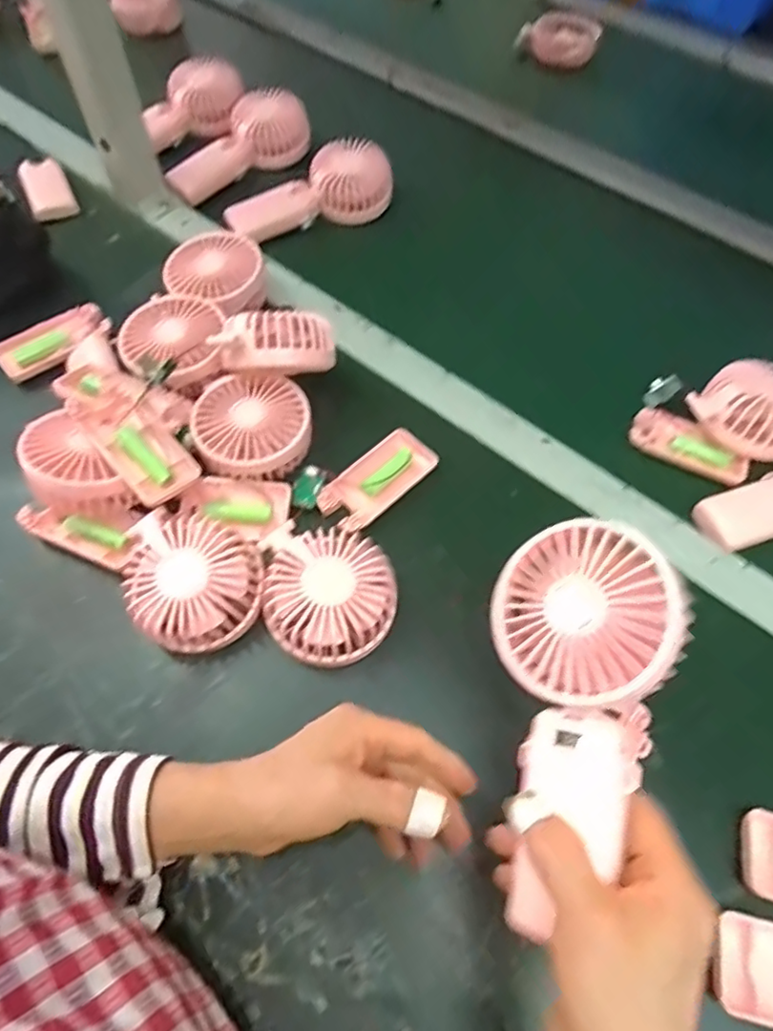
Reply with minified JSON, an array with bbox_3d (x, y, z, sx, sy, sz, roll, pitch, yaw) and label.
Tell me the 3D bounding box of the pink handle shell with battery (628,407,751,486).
[{"bbox_3d":[0.259,-0.059,0.501,0.096,0.014,0.042,27,66,13],"label":"pink handle shell with battery"}]

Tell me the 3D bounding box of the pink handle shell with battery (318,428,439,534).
[{"bbox_3d":[-0.007,-0.027,0.455,0.095,0.012,0.044,-39,70,-19],"label":"pink handle shell with battery"}]

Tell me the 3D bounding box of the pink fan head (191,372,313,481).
[{"bbox_3d":[-0.104,-0.070,0.453,0.086,0.036,0.084,0,63,-1],"label":"pink fan head"}]

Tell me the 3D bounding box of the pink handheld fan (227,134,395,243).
[{"bbox_3d":[-0.082,-0.342,0.620,0.179,0.054,0.067,-17,64,-9],"label":"pink handheld fan"}]

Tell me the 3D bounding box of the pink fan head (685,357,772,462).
[{"bbox_3d":[0.307,-0.089,0.481,0.076,0.031,0.085,-32,68,-16],"label":"pink fan head"}]

